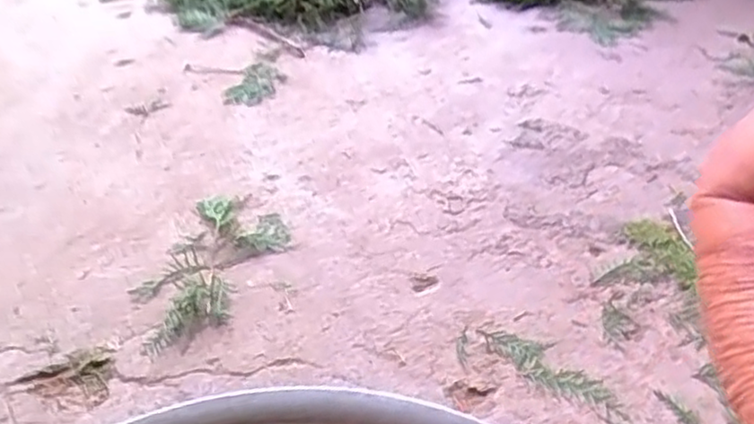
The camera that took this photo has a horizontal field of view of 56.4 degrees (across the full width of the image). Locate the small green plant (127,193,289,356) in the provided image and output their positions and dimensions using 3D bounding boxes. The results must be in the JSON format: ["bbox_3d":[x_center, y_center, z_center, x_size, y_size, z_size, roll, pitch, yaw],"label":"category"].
[{"bbox_3d":[-0.176,0.058,0.731,0.120,0.015,0.213,9,40,16],"label":"small green plant"}]

